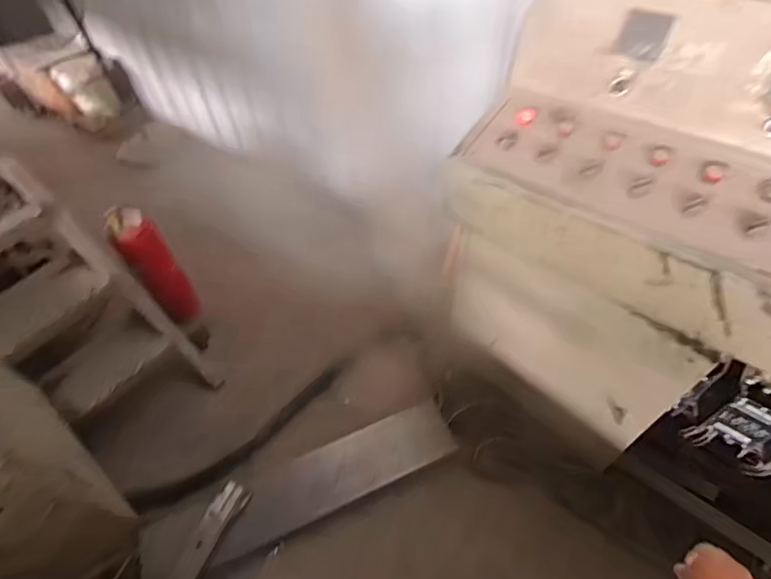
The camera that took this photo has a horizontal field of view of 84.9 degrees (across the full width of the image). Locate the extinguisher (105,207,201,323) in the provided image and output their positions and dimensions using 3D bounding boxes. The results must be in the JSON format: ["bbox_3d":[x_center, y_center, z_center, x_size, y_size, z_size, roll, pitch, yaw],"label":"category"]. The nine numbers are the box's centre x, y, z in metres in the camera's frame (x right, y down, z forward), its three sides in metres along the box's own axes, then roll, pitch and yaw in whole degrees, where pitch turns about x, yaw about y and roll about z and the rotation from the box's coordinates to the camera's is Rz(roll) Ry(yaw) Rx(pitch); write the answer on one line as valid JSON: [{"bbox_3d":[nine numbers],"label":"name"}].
[{"bbox_3d":[-0.871,-0.065,1.639,0.154,0.531,0.151,-37,58,-23],"label":"extinguisher"}]

